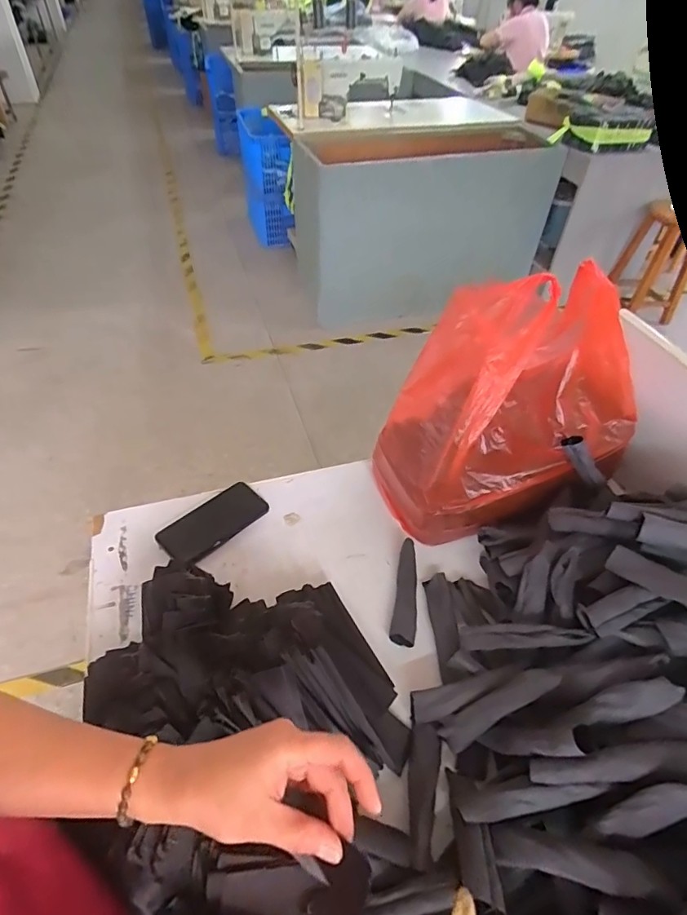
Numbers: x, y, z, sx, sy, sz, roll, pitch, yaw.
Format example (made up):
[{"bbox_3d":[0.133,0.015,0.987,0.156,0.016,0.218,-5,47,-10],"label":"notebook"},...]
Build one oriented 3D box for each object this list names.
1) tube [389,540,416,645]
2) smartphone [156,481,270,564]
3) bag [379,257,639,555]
[{"bbox_3d":[0.090,0.187,0.689,0.033,0.015,0.154,8,47,6],"label":"tube"},{"bbox_3d":[-0.202,0.100,0.764,0.081,0.013,0.160,36,55,28],"label":"smartphone"},{"bbox_3d":[0.236,-0.069,0.714,0.325,0.353,0.191,-14,48,-15],"label":"bag"}]

